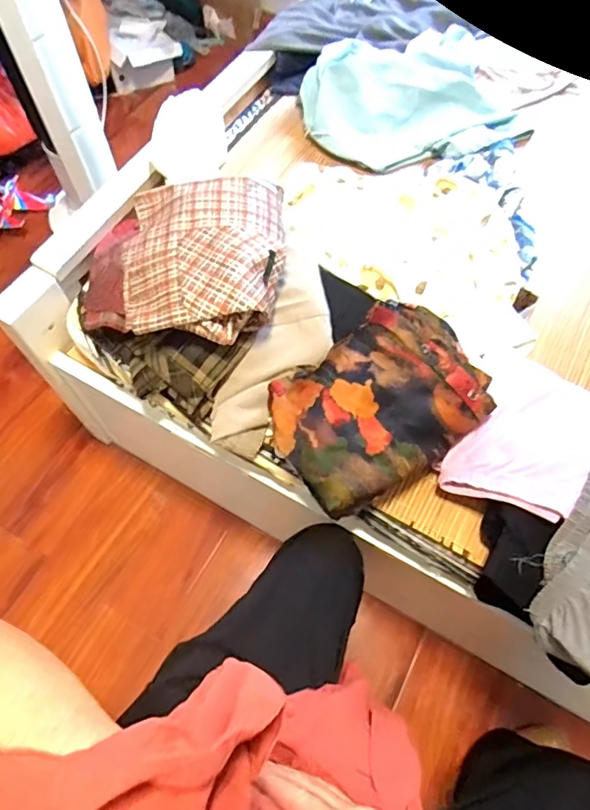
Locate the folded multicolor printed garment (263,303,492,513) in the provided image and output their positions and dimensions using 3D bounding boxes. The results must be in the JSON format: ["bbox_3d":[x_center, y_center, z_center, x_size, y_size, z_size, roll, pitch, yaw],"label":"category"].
[{"bbox_3d":[0.116,-0.014,0.691,0.304,0.076,0.217,-35,68,-17],"label":"folded multicolor printed garment"}]

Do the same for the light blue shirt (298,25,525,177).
[{"bbox_3d":[0.229,-0.607,1.004,0.414,0.075,0.308,-27,66,-14],"label":"light blue shirt"}]

